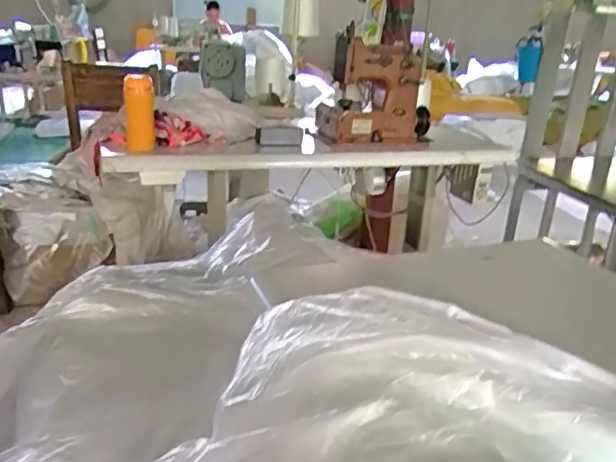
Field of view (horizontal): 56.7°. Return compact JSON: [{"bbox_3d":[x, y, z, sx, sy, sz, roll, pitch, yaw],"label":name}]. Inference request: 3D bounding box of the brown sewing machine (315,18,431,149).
[{"bbox_3d":[0.203,-0.379,1.623,0.326,0.293,0.138,-2,22,-12],"label":"brown sewing machine"}]

